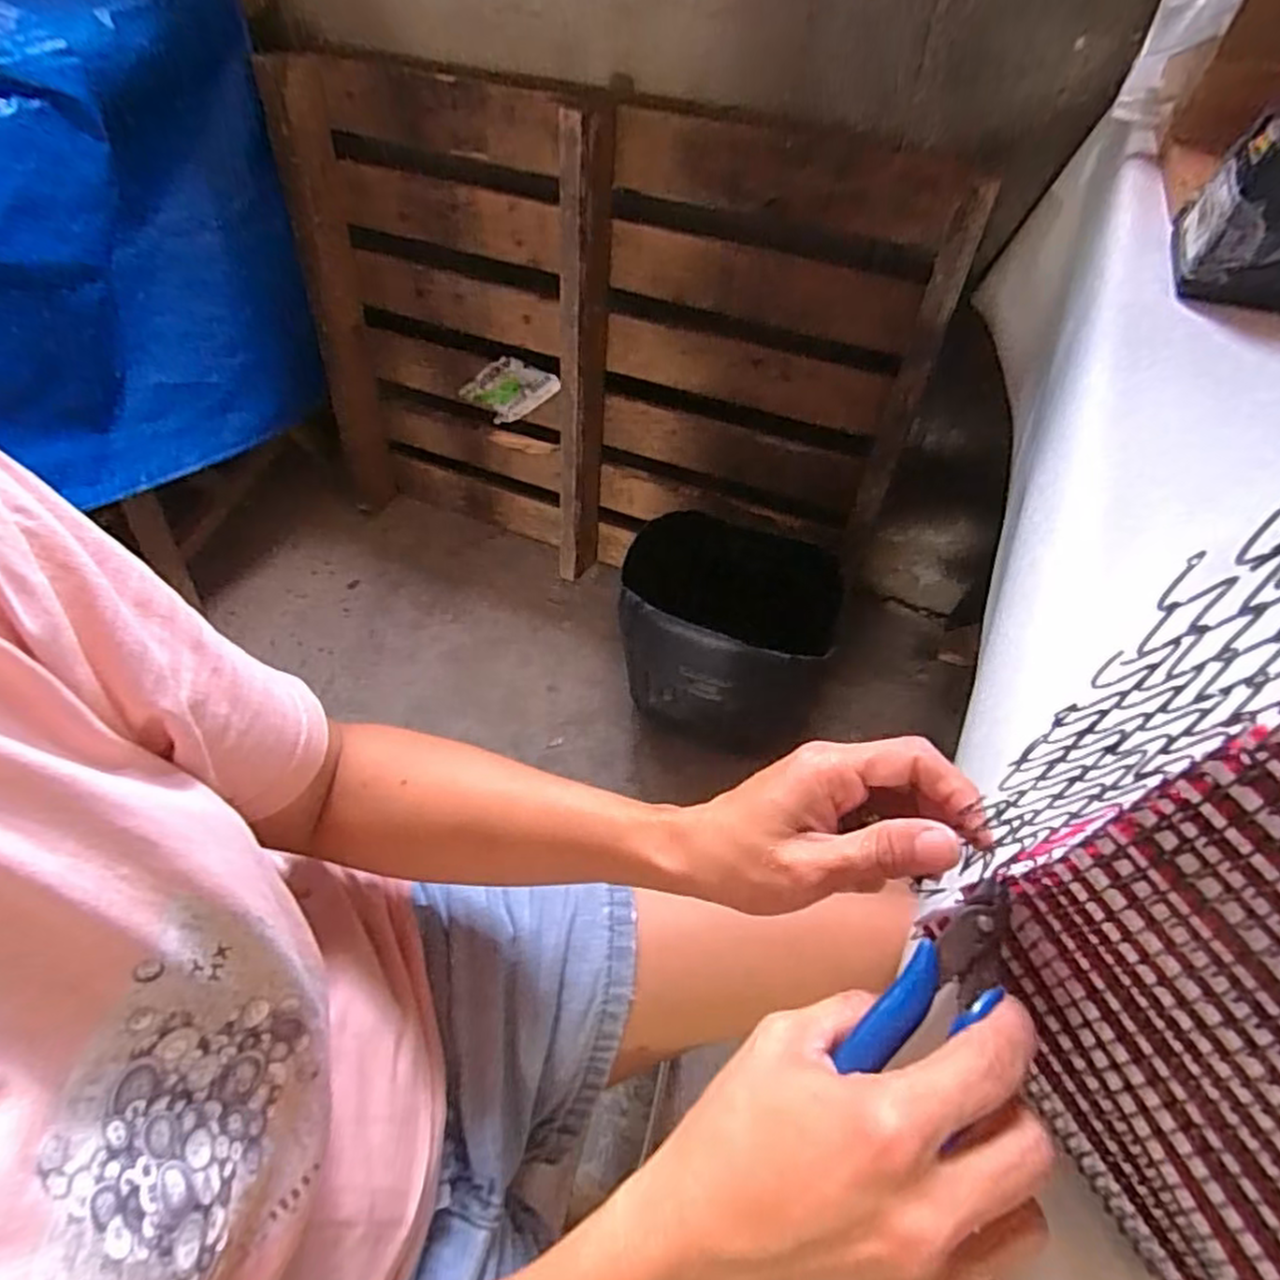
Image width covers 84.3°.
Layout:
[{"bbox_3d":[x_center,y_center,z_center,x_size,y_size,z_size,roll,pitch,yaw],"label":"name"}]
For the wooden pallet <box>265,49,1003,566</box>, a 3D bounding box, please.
[{"bbox_3d":[-0.103,-0.427,1.148,1.025,0.732,0.151,19,45,13],"label":"wooden pallet"}]

